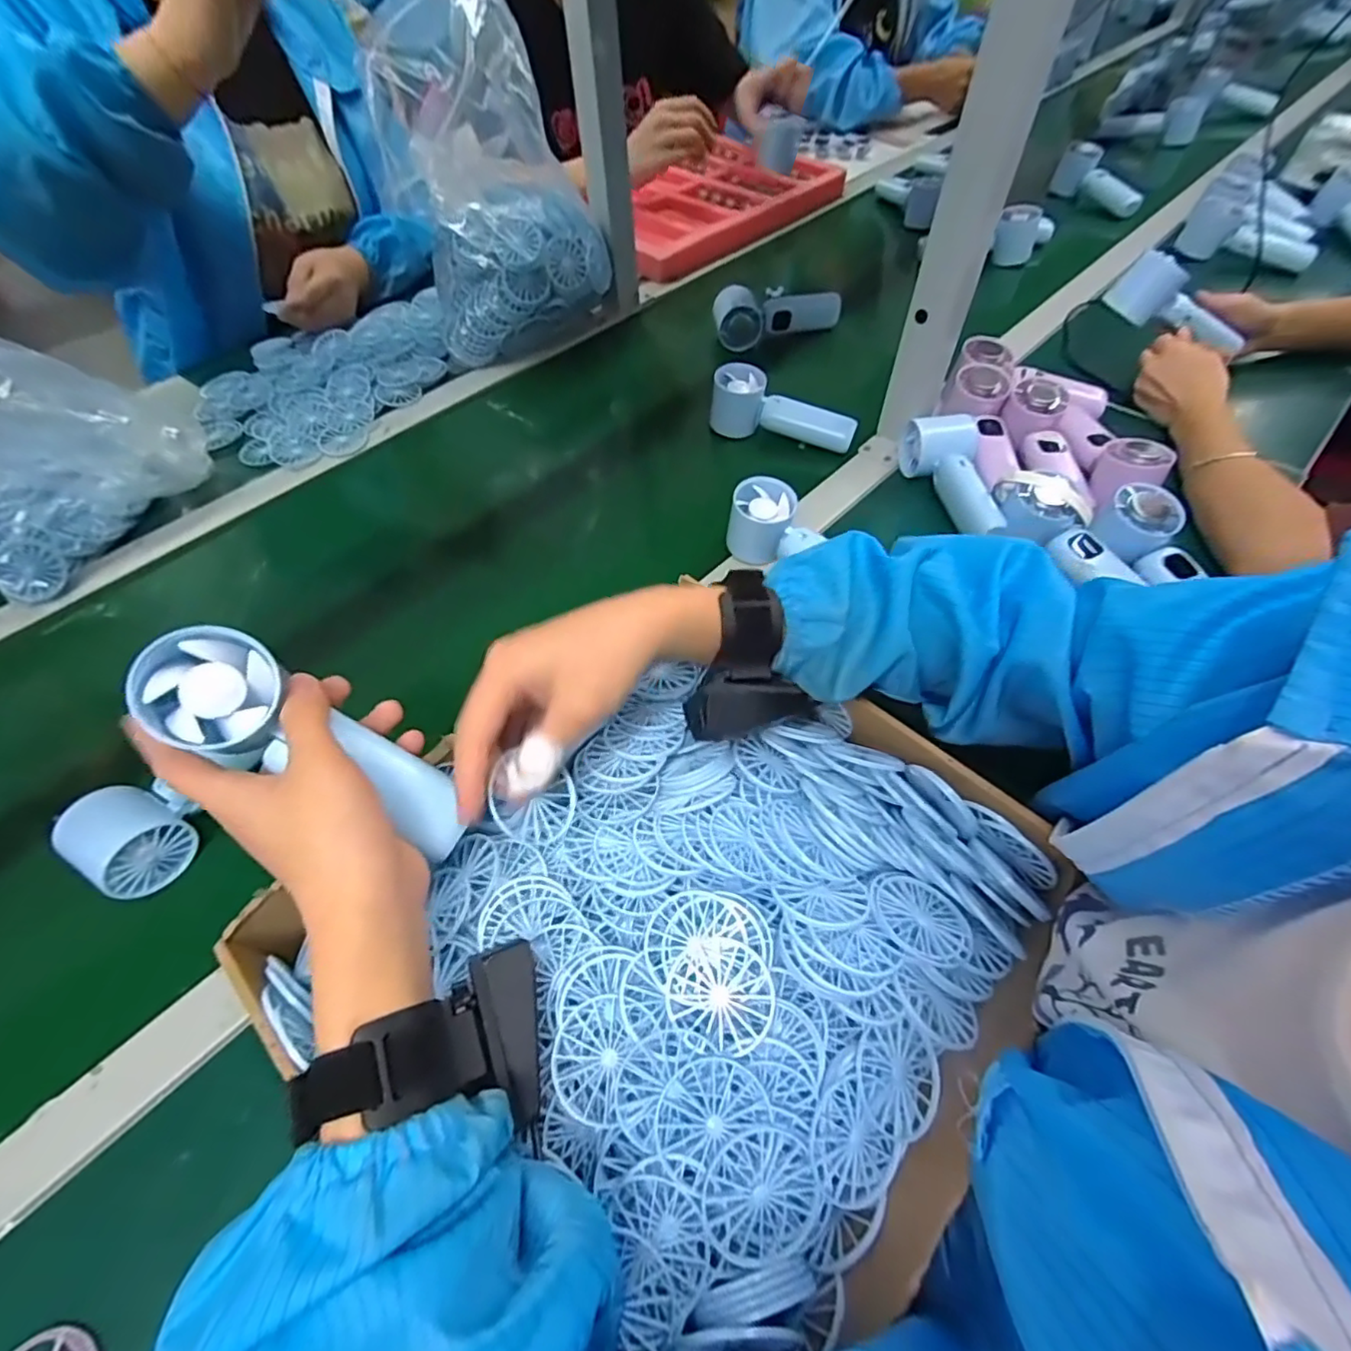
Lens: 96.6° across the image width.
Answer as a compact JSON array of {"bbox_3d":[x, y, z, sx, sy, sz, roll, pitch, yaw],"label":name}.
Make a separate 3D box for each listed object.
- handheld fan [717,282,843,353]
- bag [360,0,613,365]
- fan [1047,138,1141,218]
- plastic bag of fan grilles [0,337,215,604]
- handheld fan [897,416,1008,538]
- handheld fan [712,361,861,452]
[{"bbox_3d":[0.126,-0.460,0.757,0.149,0.059,0.051,-7,58,-4],"label":"handheld fan"},{"bbox_3d":[-0.200,-0.532,0.665,0.195,0.279,0.163,-27,61,-15],"label":"bag"},{"bbox_3d":[0.678,-0.785,0.964,0.043,0.066,0.144,-35,76,-19],"label":"fan"},{"bbox_3d":[-0.582,-0.218,0.543,0.133,0.173,0.218,26,61,16],"label":"plastic bag of fan grilles"},{"bbox_3d":[0.254,-0.181,0.565,0.061,0.051,0.143,4,58,3],"label":"handheld fan"},{"bbox_3d":[0.114,-0.283,0.637,0.153,0.051,0.044,15,59,10],"label":"handheld fan"}]

